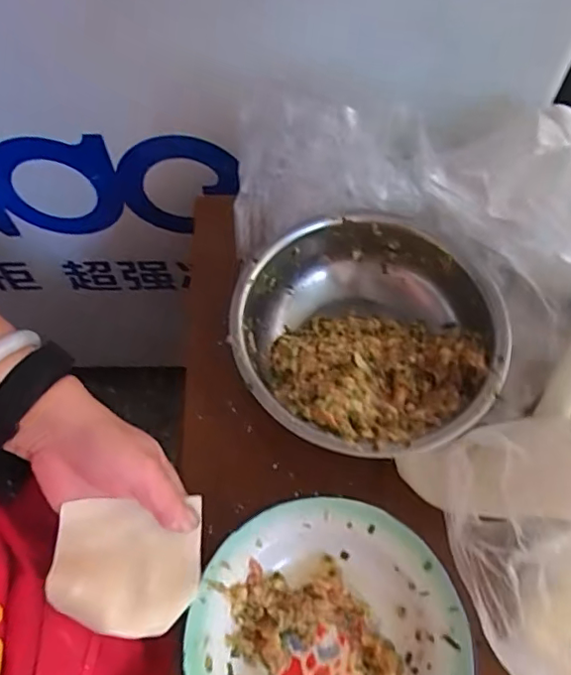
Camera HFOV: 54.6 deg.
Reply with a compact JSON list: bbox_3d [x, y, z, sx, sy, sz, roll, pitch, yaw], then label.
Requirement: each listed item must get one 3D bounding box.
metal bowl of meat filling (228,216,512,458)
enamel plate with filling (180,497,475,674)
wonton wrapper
[{"bbox_3d":[0.061,0.001,0.427,0.192,0.063,0.190,0,61,1],"label":"metal bowl of meat filling"},{"bbox_3d":[0.026,0.193,0.351,0.166,0.034,0.165,0,61,1],"label":"enamel plate with filling"},{"bbox_3d":[-0.098,0.143,0.344,0.088,0.011,0.075,4,55,-16],"label":"wonton wrapper"}]

